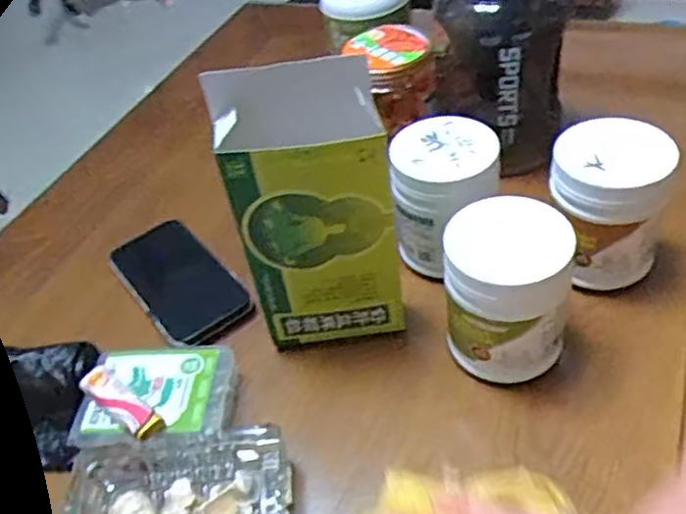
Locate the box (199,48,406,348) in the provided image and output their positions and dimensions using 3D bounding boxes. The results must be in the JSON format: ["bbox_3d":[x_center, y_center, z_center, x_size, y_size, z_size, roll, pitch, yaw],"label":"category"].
[{"bbox_3d":[-0.025,-0.038,0.531,0.115,0.196,0.124,-15,44,-4],"label":"box"}]

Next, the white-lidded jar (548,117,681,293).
[{"bbox_3d":[0.215,-0.042,0.548,0.089,0.115,0.084,8,47,19],"label":"white-lidded jar"}]

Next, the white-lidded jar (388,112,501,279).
[{"bbox_3d":[0.087,-0.052,0.584,0.085,0.113,0.088,-6,44,6],"label":"white-lidded jar"}]

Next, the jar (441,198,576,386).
[{"bbox_3d":[0.117,0.025,0.499,0.083,0.114,0.085,-6,44,6],"label":"jar"}]

